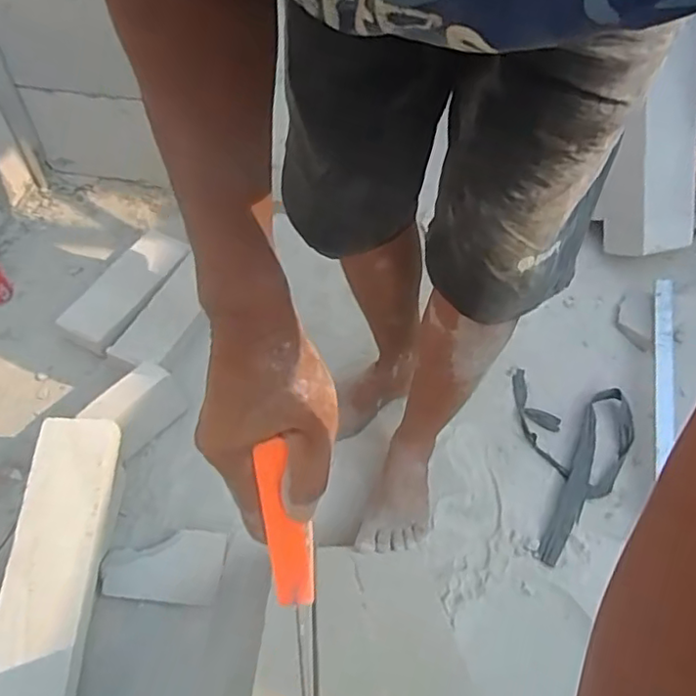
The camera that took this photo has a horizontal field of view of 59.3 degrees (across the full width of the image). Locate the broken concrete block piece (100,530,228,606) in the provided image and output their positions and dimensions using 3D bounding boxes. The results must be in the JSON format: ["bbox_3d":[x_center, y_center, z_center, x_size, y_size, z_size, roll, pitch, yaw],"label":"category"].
[{"bbox_3d":[-0.261,0.306,0.864,0.164,0.022,0.095,5,55,0],"label":"broken concrete block piece"}]

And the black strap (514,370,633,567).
[{"bbox_3d":[0.390,0.188,1.020,0.186,0.021,0.328,3,55,-1],"label":"black strap"}]

